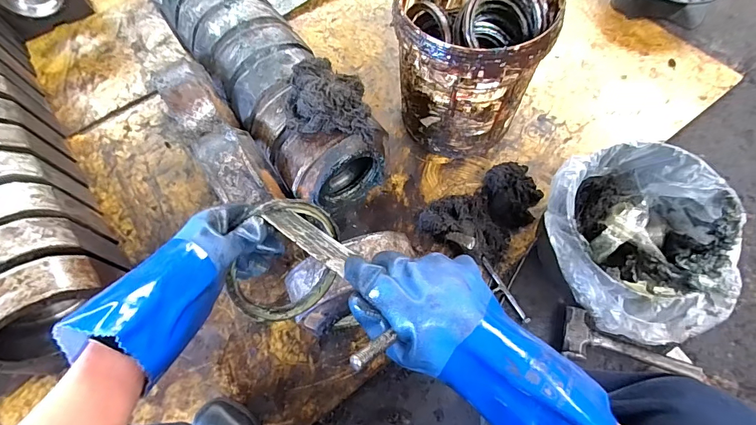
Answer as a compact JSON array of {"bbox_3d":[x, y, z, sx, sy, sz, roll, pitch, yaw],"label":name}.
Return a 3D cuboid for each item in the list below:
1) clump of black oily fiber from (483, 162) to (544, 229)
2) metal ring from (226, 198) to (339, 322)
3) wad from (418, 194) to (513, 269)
[{"bbox_3d":[0.312,-0.046,0.885,0.125,0.059,0.154,-3,66,3],"label":"clump of black oily fiber"},{"bbox_3d":[-0.111,0.065,0.506,0.014,0.141,0.158,16,86,51],"label":"metal ring"},{"bbox_3d":[0.196,0.022,0.859,0.200,0.051,0.150,29,70,17],"label":"wad"}]

